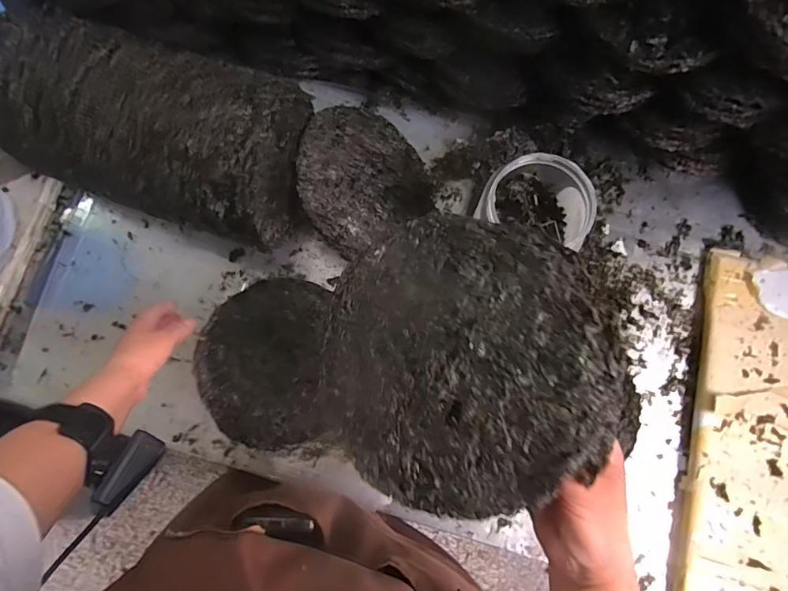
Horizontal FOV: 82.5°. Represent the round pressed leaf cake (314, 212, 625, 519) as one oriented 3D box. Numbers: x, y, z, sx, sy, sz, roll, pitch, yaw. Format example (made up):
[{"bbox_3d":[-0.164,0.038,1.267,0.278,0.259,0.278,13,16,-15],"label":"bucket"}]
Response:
[{"bbox_3d":[0.044,0.046,0.302,0.193,0.020,0.188,18,91,23],"label":"round pressed leaf cake"}]

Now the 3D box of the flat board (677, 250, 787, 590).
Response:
[{"bbox_3d":[0.477,0.194,0.596,0.154,0.025,0.510,14,80,4],"label":"flat board"}]

